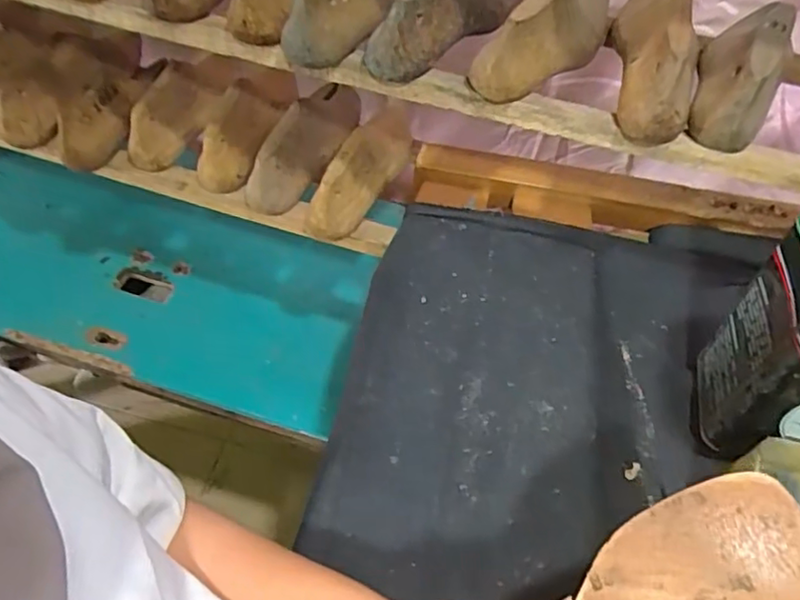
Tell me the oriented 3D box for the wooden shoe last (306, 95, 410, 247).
[{"bbox_3d":[-0.036,-0.169,0.706,0.059,0.079,0.234,21,54,9],"label":"wooden shoe last"}]

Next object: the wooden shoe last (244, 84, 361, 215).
[{"bbox_3d":[-0.108,-0.202,0.721,0.072,0.073,0.226,17,53,6],"label":"wooden shoe last"}]

